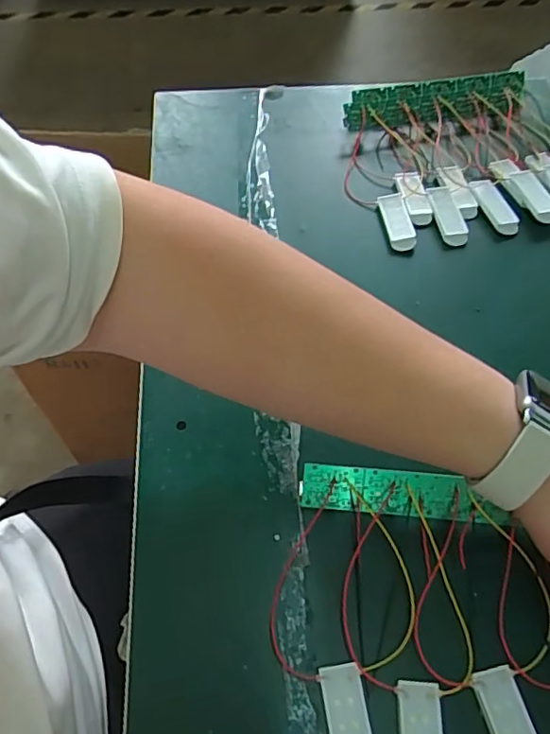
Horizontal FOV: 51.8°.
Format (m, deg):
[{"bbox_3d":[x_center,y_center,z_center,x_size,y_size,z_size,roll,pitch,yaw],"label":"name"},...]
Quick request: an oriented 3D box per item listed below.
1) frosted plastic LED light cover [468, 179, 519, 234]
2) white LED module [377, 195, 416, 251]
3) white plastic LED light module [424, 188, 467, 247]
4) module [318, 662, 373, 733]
[{"bbox_3d":[0.183,-0.134,0.471,0.023,0.005,0.059,-14,59,-11],"label":"frosted plastic LED light cover"},{"bbox_3d":[0.099,-0.119,0.461,0.020,0.007,0.062,-5,58,-5],"label":"white LED module"},{"bbox_3d":[0.140,-0.126,0.463,0.019,0.010,0.062,-7,58,-6],"label":"white plastic LED light module"},{"bbox_3d":[0.036,0.175,0.271,0.020,0.005,0.058,-8,58,-7],"label":"module"}]

